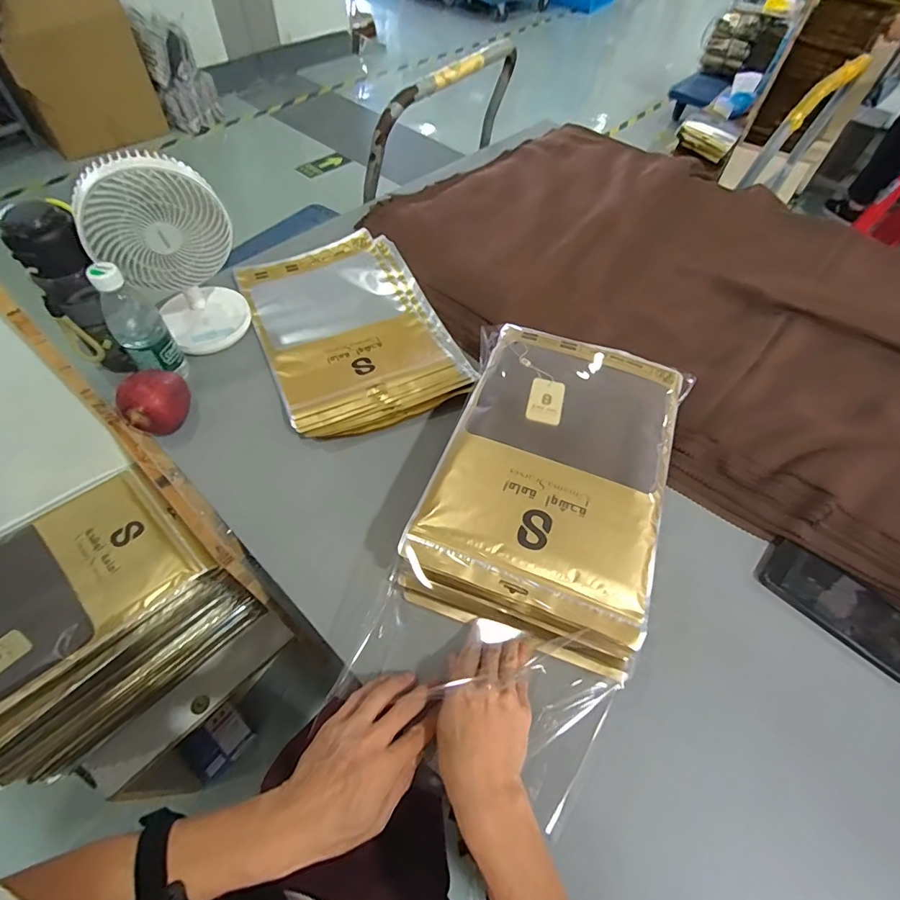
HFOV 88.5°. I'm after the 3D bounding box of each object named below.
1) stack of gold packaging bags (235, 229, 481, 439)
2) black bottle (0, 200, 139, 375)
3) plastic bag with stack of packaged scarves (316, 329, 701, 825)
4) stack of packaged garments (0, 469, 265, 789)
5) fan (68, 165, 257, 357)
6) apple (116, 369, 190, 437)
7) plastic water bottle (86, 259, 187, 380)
[{"bbox_3d":[-0.158,-0.196,0.728,0.263,0.030,0.403,-21,60,-16],"label":"stack of gold packaging bags"},{"bbox_3d":[-0.467,-0.188,0.598,0.073,0.227,0.080,-6,57,-7],"label":"black bottle"},{"bbox_3d":[0.097,0.078,0.522,0.251,0.106,0.473,18,58,9],"label":"plastic bag with stack of packaged scarves"},{"bbox_3d":[-0.537,0.254,0.699,0.242,0.269,0.340,39,63,21],"label":"stack of packaged garments"},{"bbox_3d":[-0.373,-0.256,0.619,0.154,0.249,0.113,-31,63,-21],"label":"fan"},{"bbox_3d":[-0.384,-0.070,0.609,0.066,0.068,0.083,-2,57,-4],"label":"apple"},{"bbox_3d":[-0.407,-0.167,0.593,0.056,0.151,0.065,-34,64,-22],"label":"plastic water bottle"}]

